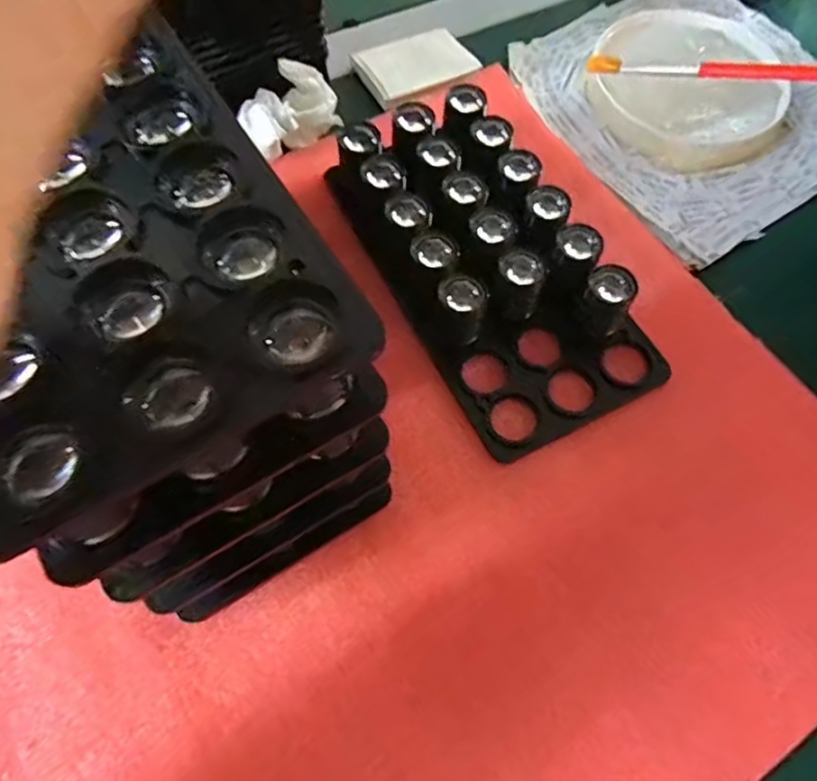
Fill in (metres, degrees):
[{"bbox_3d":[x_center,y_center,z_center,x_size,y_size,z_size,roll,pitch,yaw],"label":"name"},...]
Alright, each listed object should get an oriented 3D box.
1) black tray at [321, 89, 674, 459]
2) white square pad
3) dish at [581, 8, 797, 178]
[{"bbox_3d":[0.042,-0.069,0.310,0.102,0.040,0.187,-26,66,-12],"label":"black tray"},{"bbox_3d":[0.006,-0.213,0.407,0.073,0.010,0.050,-22,65,-10],"label":"white square pad"},{"bbox_3d":[0.176,-0.191,0.383,0.118,0.020,0.118,0,63,0],"label":"dish"}]

